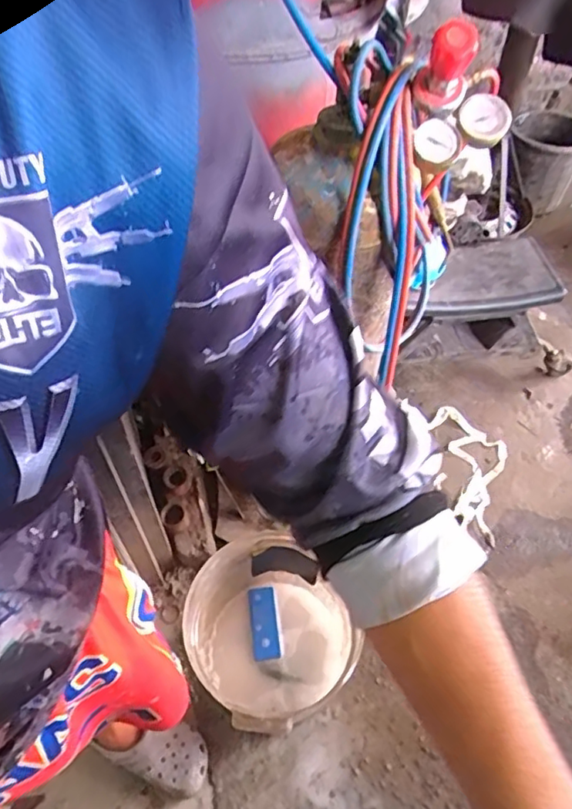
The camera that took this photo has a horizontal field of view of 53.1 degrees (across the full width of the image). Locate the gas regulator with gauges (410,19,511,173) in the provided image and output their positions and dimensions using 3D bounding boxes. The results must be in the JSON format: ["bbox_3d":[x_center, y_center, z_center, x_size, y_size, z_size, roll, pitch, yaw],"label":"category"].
[{"bbox_3d":[0.239,-0.415,0.767,0.120,0.156,0.092,-6,51,-5],"label":"gas regulator with gauges"}]

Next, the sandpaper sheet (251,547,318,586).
[{"bbox_3d":[-0.006,0.331,1.190,0.135,0.074,0.019,7,15,21],"label":"sandpaper sheet"}]

